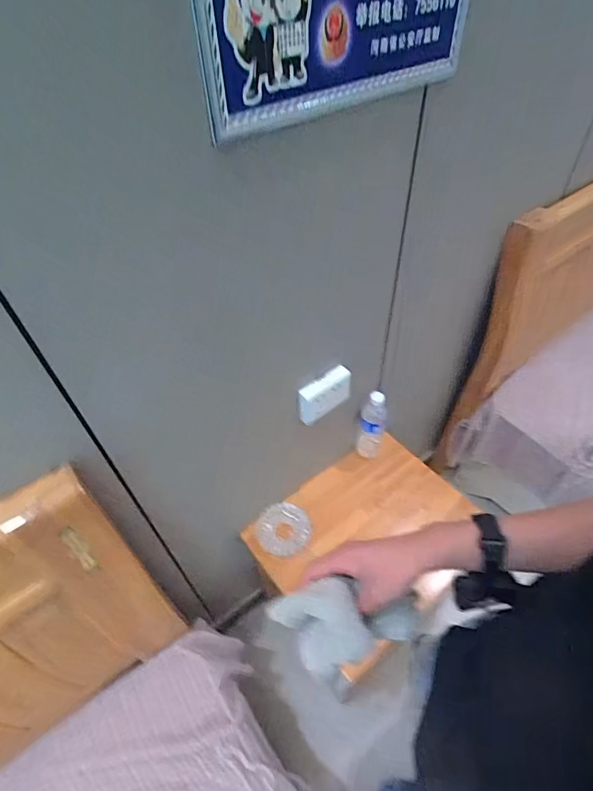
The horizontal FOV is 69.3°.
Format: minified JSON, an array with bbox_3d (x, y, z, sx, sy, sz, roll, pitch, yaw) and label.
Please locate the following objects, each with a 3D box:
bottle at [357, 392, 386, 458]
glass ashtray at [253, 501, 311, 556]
[{"bbox_3d":[0.192,0.073,1.097,0.069,0.226,0.062,12,51,13],"label":"bottle"},{"bbox_3d":[-0.030,0.317,1.028,0.127,0.023,0.122,7,50,9],"label":"glass ashtray"}]

